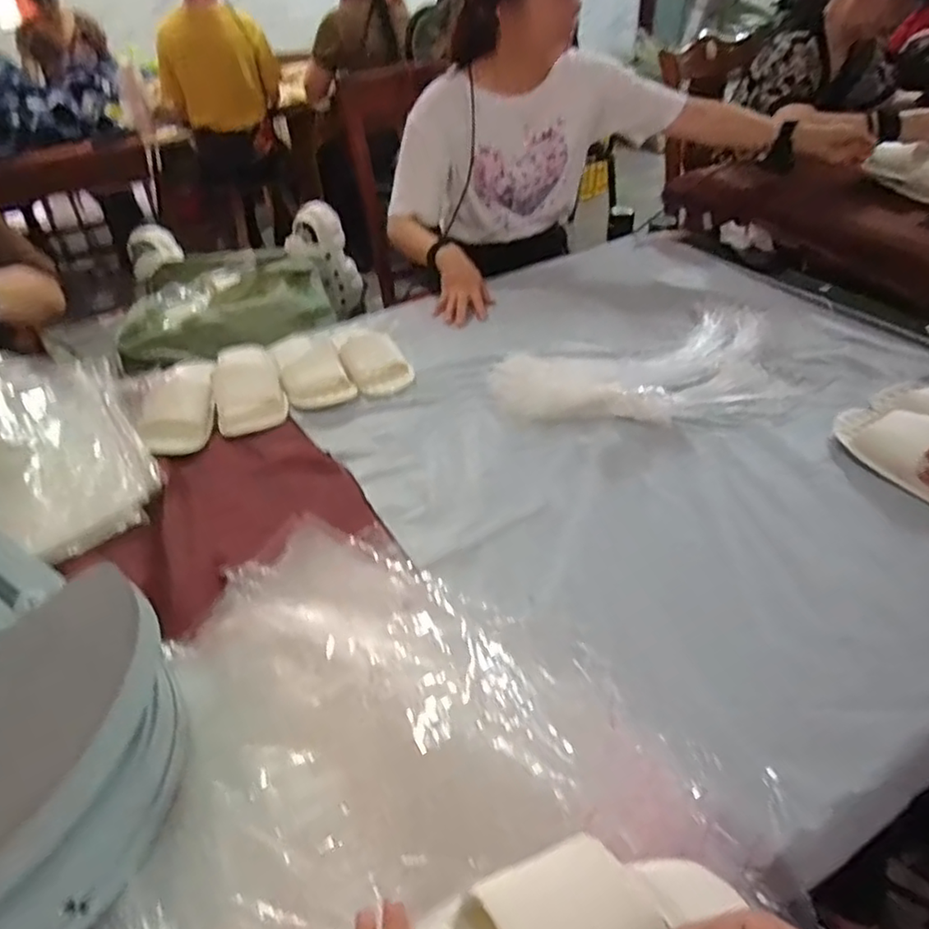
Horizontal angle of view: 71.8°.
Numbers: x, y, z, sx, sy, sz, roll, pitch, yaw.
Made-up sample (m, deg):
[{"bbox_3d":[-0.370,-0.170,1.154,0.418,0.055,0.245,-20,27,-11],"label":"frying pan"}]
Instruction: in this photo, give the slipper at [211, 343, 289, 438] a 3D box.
[{"bbox_3d":[-0.318,-0.118,0.935,0.095,0.040,0.203,-16,41,-15],"label":"slipper"}]

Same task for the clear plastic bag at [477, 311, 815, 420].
[{"bbox_3d":[0.262,-0.137,0.928,0.442,0.037,0.238,-9,40,-7],"label":"clear plastic bag"}]

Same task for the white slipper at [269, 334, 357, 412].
[{"bbox_3d":[-0.232,-0.147,0.962,0.092,0.038,0.197,-18,41,-17],"label":"white slipper"}]

